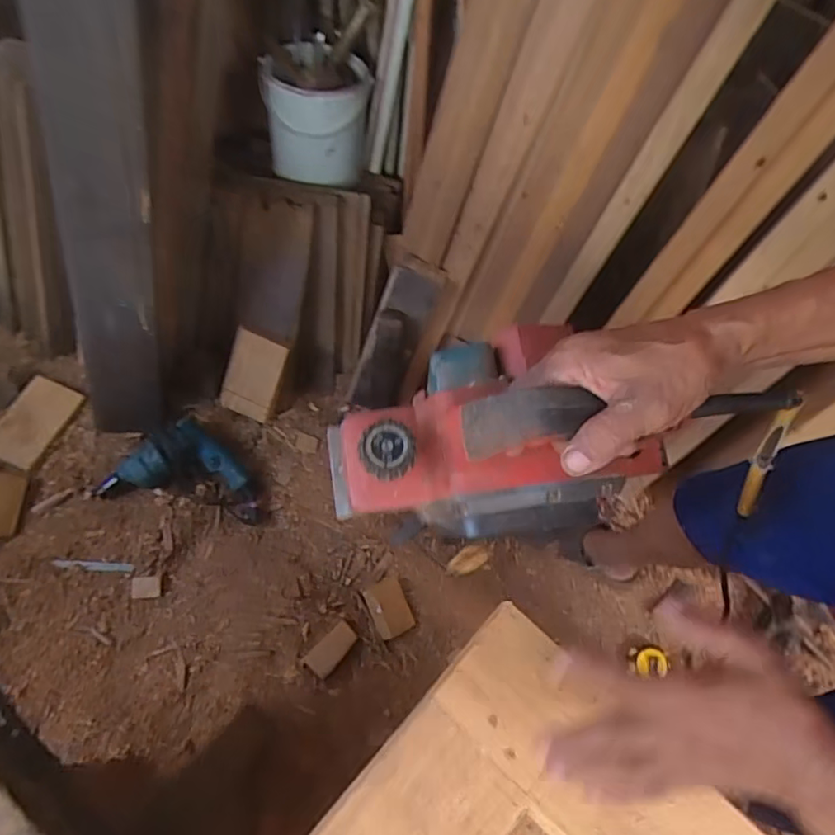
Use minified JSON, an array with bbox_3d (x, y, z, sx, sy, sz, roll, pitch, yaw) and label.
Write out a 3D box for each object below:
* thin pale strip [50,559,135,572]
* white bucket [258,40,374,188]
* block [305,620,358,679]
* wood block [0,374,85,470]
[{"bbox_3d":[-0.590,0.270,1.067,0.136,0.004,0.015,8,71,-13],"label":"thin pale strip"},{"bbox_3d":[-0.178,-0.574,1.076,0.185,0.248,0.185,-2,72,-4],"label":"white bucket"},{"bbox_3d":[-0.155,0.420,1.061,0.049,0.018,0.094,40,74,9],"label":"block"},{"bbox_3d":[-0.721,0.005,1.094,0.106,0.024,0.164,28,71,-8],"label":"wood block"}]

